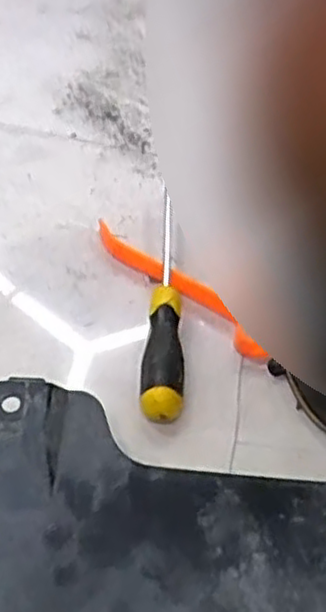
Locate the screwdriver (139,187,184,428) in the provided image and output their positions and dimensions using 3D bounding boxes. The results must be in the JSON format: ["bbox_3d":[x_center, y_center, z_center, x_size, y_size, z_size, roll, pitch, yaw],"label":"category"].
[{"bbox_3d":[0.000,-0.011,0.574,0.029,0.034,0.240,4,48,-3],"label":"screwdriver"}]

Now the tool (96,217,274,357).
[{"bbox_3d":[0.011,-0.020,0.596,0.197,0.020,0.032,37,54,25],"label":"tool"}]

